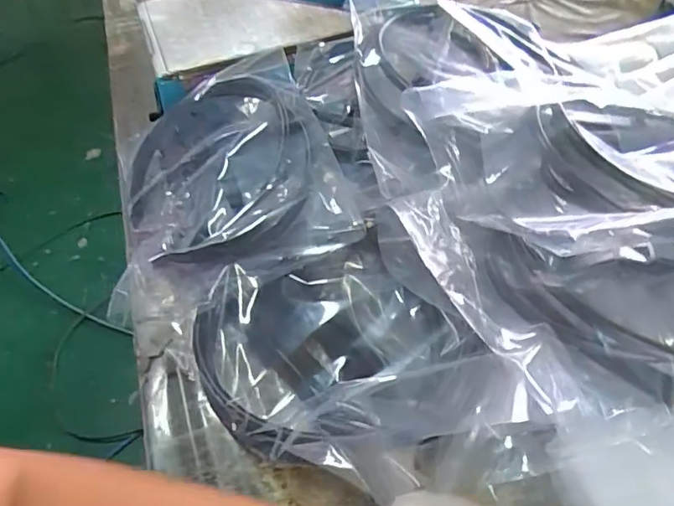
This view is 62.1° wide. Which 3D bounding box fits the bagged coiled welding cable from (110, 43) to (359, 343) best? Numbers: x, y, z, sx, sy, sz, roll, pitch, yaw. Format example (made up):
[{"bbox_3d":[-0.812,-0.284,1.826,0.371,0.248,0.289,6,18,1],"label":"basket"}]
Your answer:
[{"bbox_3d":[-0.130,-0.094,0.602,0.232,0.049,0.306,-28,50,7],"label":"bagged coiled welding cable"}]

